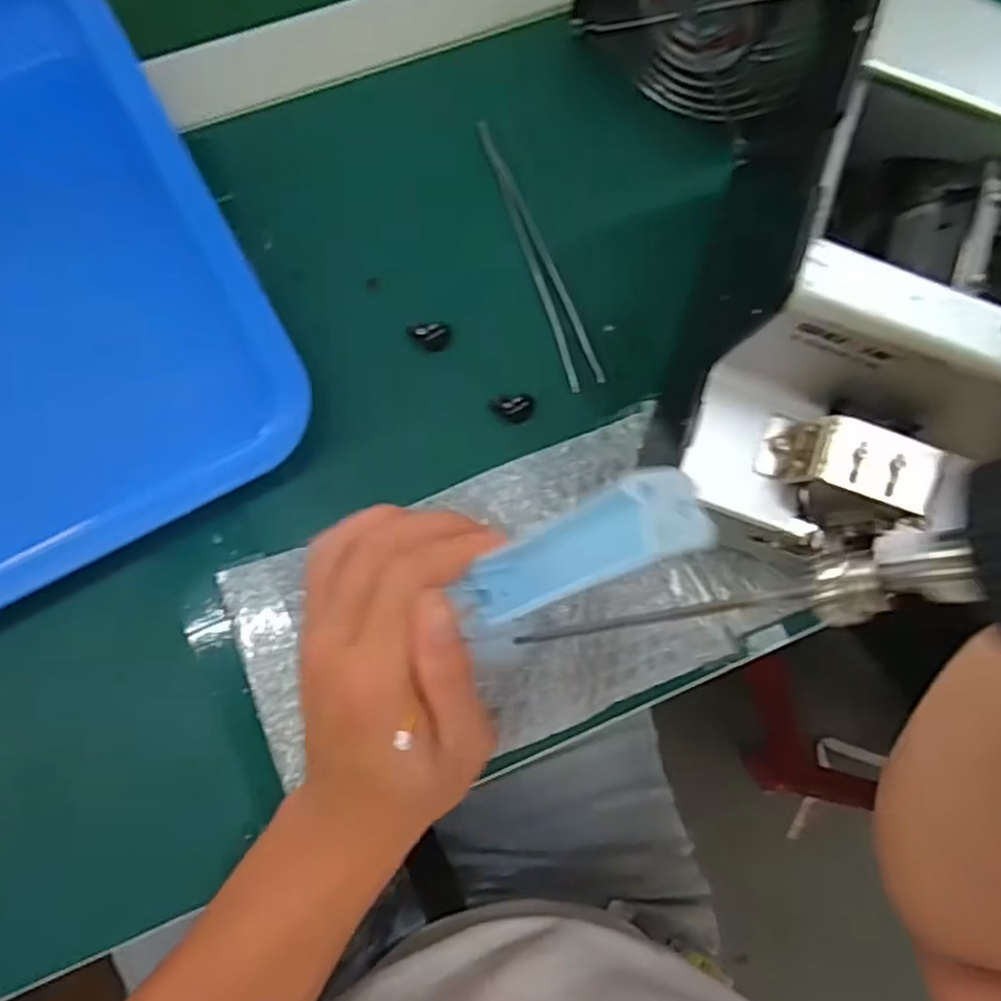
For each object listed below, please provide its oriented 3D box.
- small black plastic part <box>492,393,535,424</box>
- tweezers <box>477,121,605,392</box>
[{"bbox_3d":[0.007,-0.045,0.355,0.020,0.007,0.014,-4,85,-5],"label":"small black plastic part"},{"bbox_3d":[0.021,-0.123,0.363,0.017,0.005,0.139,-19,86,-6],"label":"tweezers"}]

